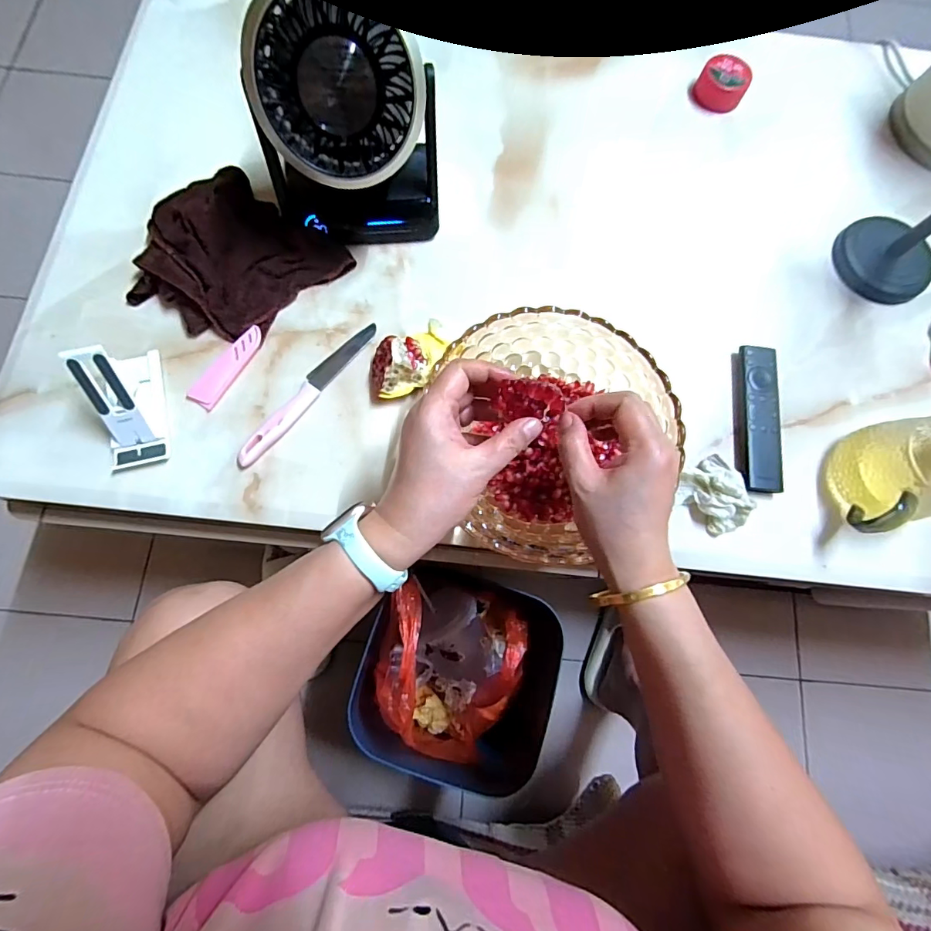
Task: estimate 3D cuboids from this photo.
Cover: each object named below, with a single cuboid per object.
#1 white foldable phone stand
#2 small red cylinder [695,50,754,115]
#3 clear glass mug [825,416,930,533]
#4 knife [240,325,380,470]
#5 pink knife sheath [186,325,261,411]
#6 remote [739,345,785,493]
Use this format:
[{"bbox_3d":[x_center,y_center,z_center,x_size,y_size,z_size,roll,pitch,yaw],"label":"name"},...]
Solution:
[{"bbox_3d":[-0.320,-0.064,0.424,0.047,0.072,0.113,-10,76,-6],"label":"white foldable phone stand"},{"bbox_3d":[0.327,-0.487,0.583,0.056,0.037,0.050,24,75,3],"label":"small red cylinder"},{"bbox_3d":[0.419,0.003,0.440,0.117,0.074,0.090,-14,77,-8],"label":"clear glass mug"},{"bbox_3d":[-0.159,-0.077,0.467,0.024,0.010,0.192,36,76,5],"label":"knife"},{"bbox_3d":[-0.244,-0.103,0.469,0.027,0.010,0.097,31,75,4],"label":"pink knife sheath"},{"bbox_3d":[0.307,-0.051,0.480,0.032,0.019,0.156,5,75,-1],"label":"remote"}]

